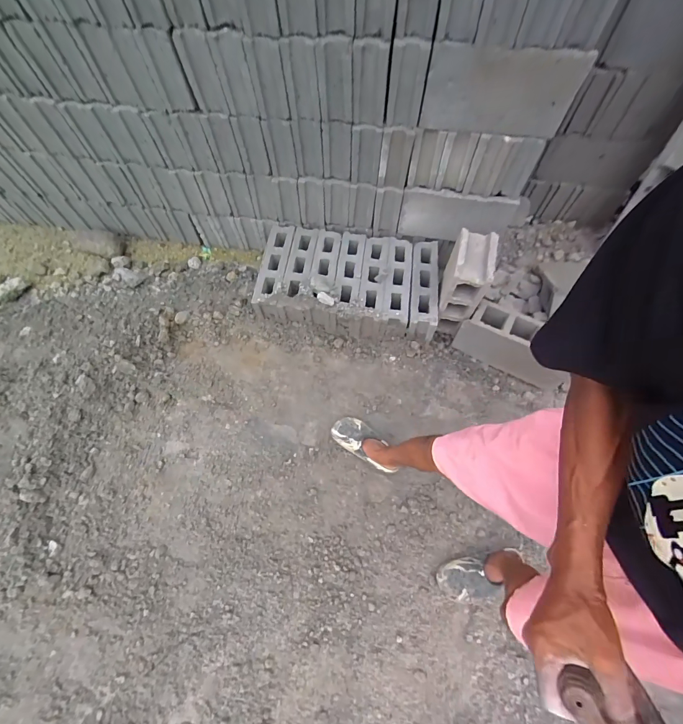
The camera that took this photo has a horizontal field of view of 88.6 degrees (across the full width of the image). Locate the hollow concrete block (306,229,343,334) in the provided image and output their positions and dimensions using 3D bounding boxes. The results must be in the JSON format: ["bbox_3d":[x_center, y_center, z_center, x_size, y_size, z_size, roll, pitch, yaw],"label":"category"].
[{"bbox_3d":[-0.067,-0.342,1.409,0.115,0.156,0.394,3,65,1],"label":"hollow concrete block"}]

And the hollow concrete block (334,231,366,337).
[{"bbox_3d":[0.029,-0.326,1.423,0.117,0.160,0.406,4,65,2],"label":"hollow concrete block"}]

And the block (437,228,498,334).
[{"bbox_3d":[0.441,-0.277,1.295,0.124,0.356,0.195,12,65,6],"label":"block"}]

